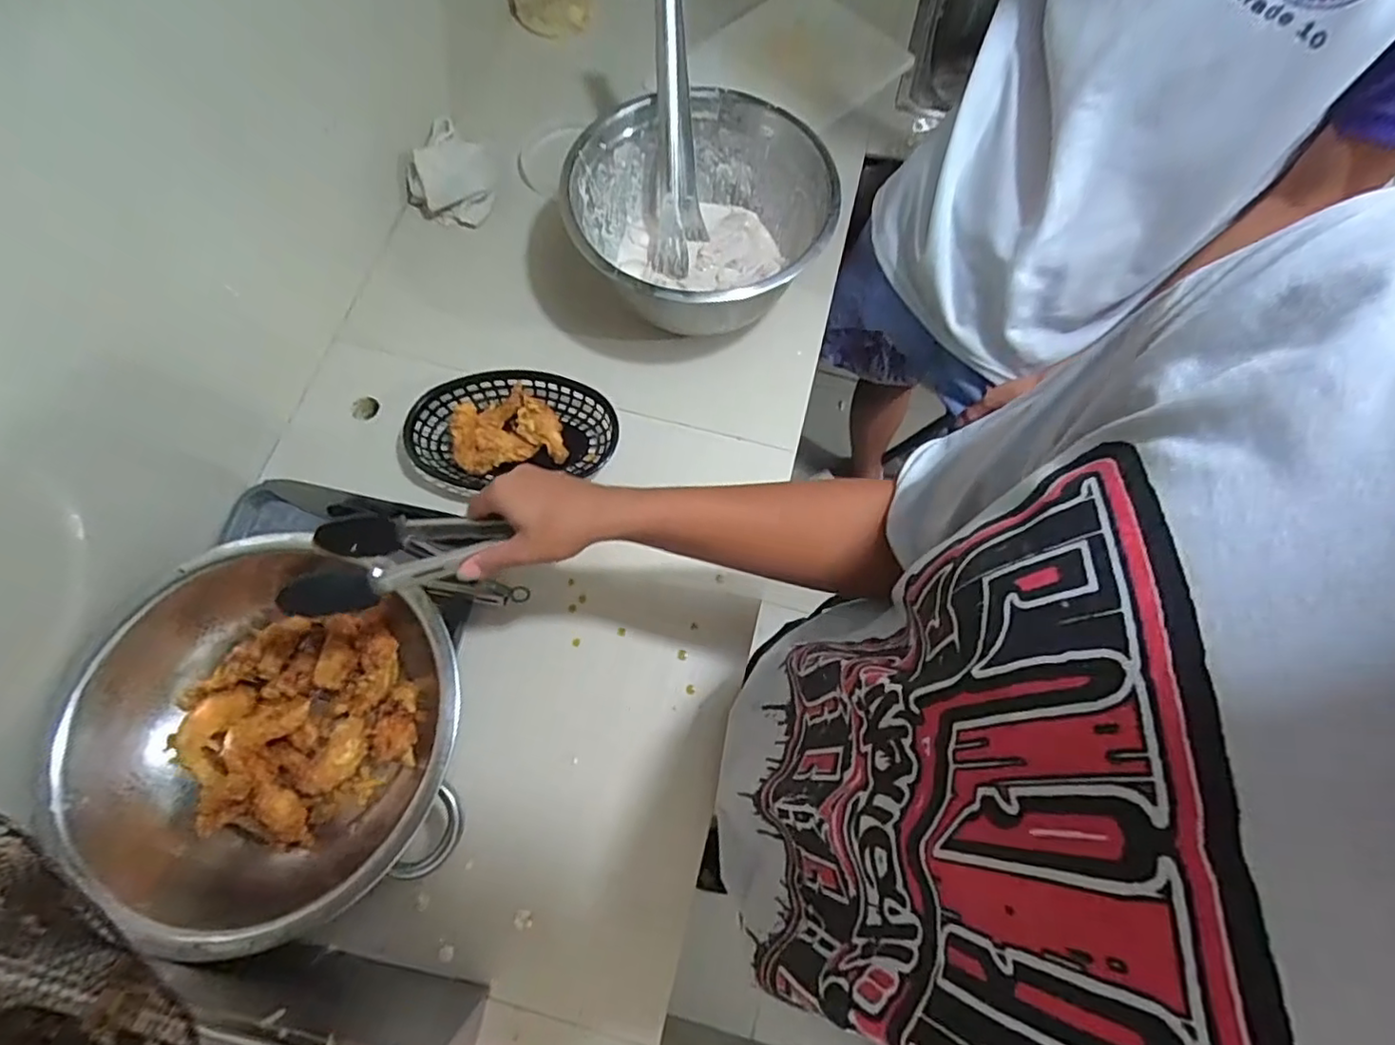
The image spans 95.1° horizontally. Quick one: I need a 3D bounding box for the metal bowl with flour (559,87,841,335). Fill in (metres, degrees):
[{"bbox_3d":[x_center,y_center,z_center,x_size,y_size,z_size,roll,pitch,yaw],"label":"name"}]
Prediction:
[{"bbox_3d":[0.000,-0.329,0.719,0.265,0.129,0.264,1,71,-2],"label":"metal bowl with flour"}]

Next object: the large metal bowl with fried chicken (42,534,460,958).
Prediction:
[{"bbox_3d":[-0.374,0.181,0.587,0.309,0.099,0.321,1,71,-2],"label":"large metal bowl with fried chicken"}]

